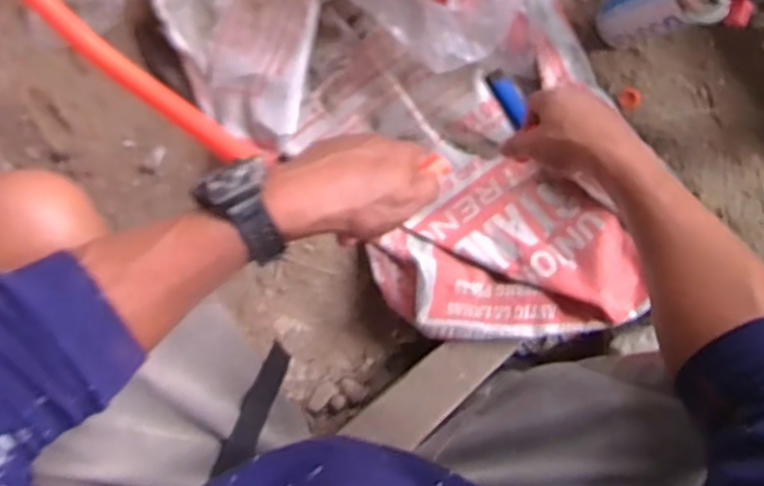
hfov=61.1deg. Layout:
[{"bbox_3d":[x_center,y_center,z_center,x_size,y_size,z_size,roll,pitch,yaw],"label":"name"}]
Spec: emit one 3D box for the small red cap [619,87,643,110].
[{"bbox_3d":[0.322,-0.187,0.837,0.029,0.015,0.032,36,93,-7],"label":"small red cap"}]

